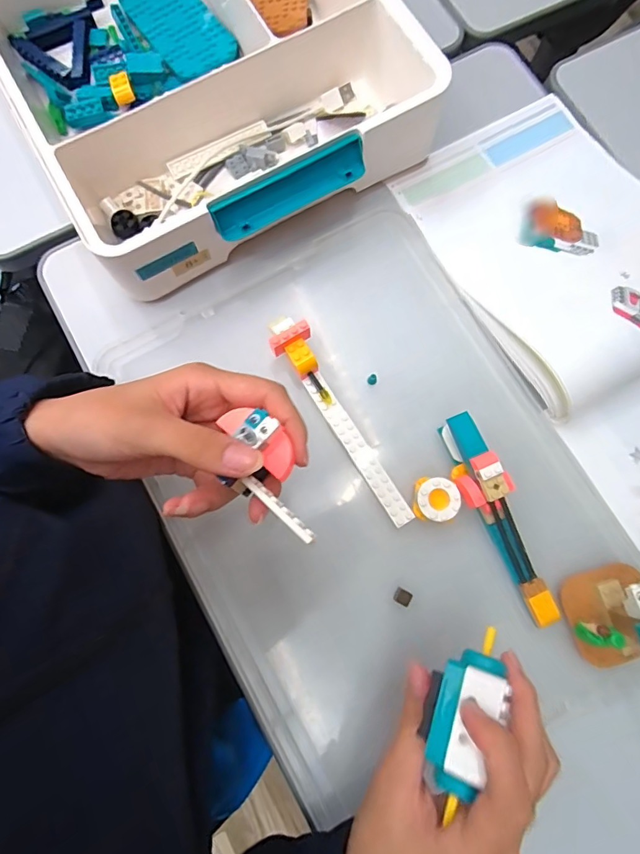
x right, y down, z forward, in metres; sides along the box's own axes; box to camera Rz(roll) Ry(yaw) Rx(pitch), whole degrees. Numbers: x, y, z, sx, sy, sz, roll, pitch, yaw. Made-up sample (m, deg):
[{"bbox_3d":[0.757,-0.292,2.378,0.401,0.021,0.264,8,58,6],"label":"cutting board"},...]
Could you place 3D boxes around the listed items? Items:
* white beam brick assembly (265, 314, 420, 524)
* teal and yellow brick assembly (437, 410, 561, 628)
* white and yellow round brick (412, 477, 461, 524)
[{"bbox_3d":[0.016,-0.004,0.354,0.027,0.036,0.174,-31,81,-5],"label":"white beam brick assembly"},{"bbox_3d":[0.129,0.064,0.335,0.028,0.044,0.153,-26,81,-5],"label":"teal and yellow brick assembly"},{"bbox_3d":[0.085,0.054,0.349,0.032,0.025,0.031,5,80,1],"label":"white and yellow round brick"}]

